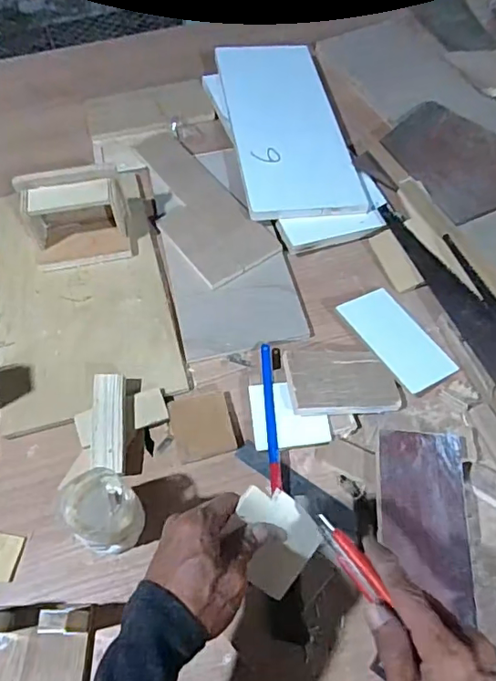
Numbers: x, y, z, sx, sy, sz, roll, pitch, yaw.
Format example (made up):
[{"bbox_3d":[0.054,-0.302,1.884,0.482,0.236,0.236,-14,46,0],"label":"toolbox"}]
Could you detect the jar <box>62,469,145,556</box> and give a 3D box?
[{"bbox_3d":[-0.141,0.168,0.508,0.065,0.103,0.066,0,59,0],"label":"jar"}]

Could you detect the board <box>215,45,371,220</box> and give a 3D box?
[{"bbox_3d":[0.063,-0.355,0.842,0.179,0.014,0.420,-8,58,-5],"label":"board"}]

